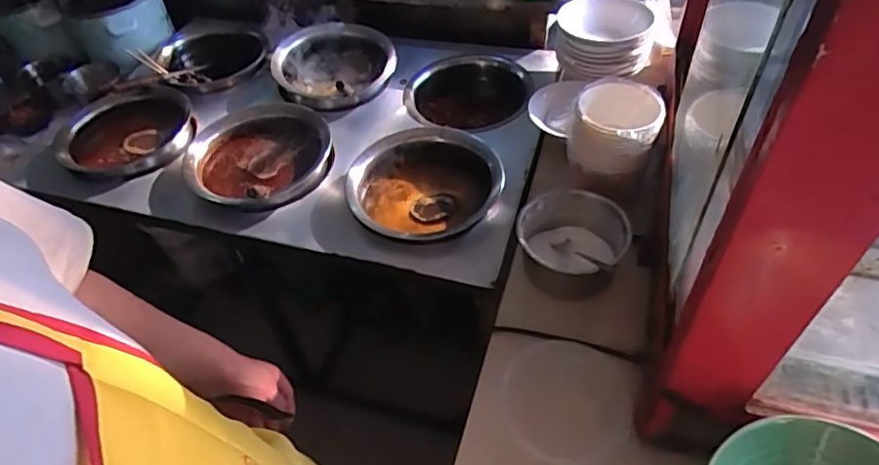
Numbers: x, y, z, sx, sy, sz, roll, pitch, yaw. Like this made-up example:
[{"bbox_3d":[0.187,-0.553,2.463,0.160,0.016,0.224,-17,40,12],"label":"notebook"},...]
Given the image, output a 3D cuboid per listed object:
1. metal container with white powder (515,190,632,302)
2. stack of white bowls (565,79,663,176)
[{"bbox_3d":[0.192,0.014,0.817,0.145,0.084,0.150,-3,49,3],"label":"metal container with white powder"},{"bbox_3d":[0.270,-0.152,0.868,0.129,0.117,0.125,25,56,25],"label":"stack of white bowls"}]

